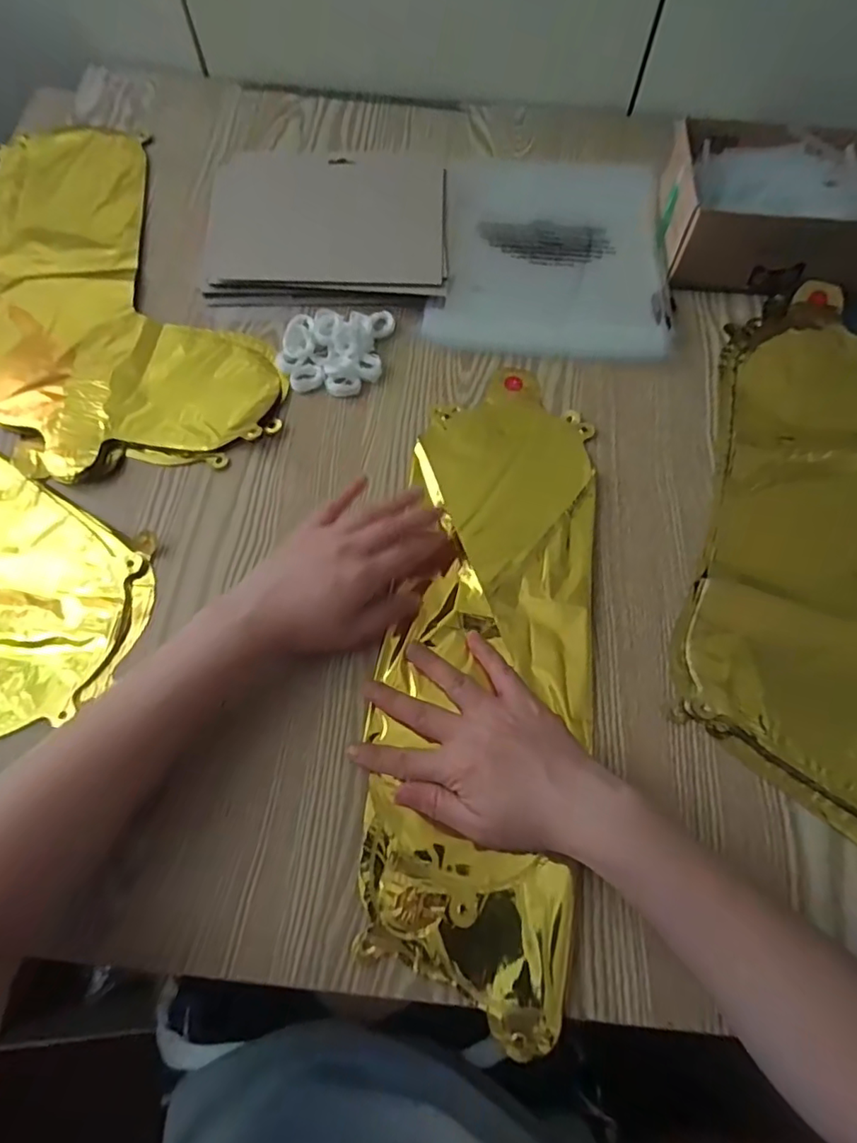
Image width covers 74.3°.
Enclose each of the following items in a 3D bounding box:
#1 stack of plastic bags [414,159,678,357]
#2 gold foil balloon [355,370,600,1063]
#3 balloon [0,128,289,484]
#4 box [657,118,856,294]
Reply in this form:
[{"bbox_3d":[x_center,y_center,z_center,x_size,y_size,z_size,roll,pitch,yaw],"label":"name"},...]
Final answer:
[{"bbox_3d":[0.108,-0.293,0.515,0.200,0.014,0.230,3,68,1],"label":"stack of plastic bags"},{"bbox_3d":[0.043,0.044,0.382,0.138,0.011,0.424,8,67,3],"label":"gold foil balloon"},{"bbox_3d":[-0.295,-0.248,0.494,0.219,0.010,0.417,-25,70,-10],"label":"balloon"},{"bbox_3d":[0.304,-0.313,0.490,0.193,0.060,0.148,4,68,1],"label":"box"}]

